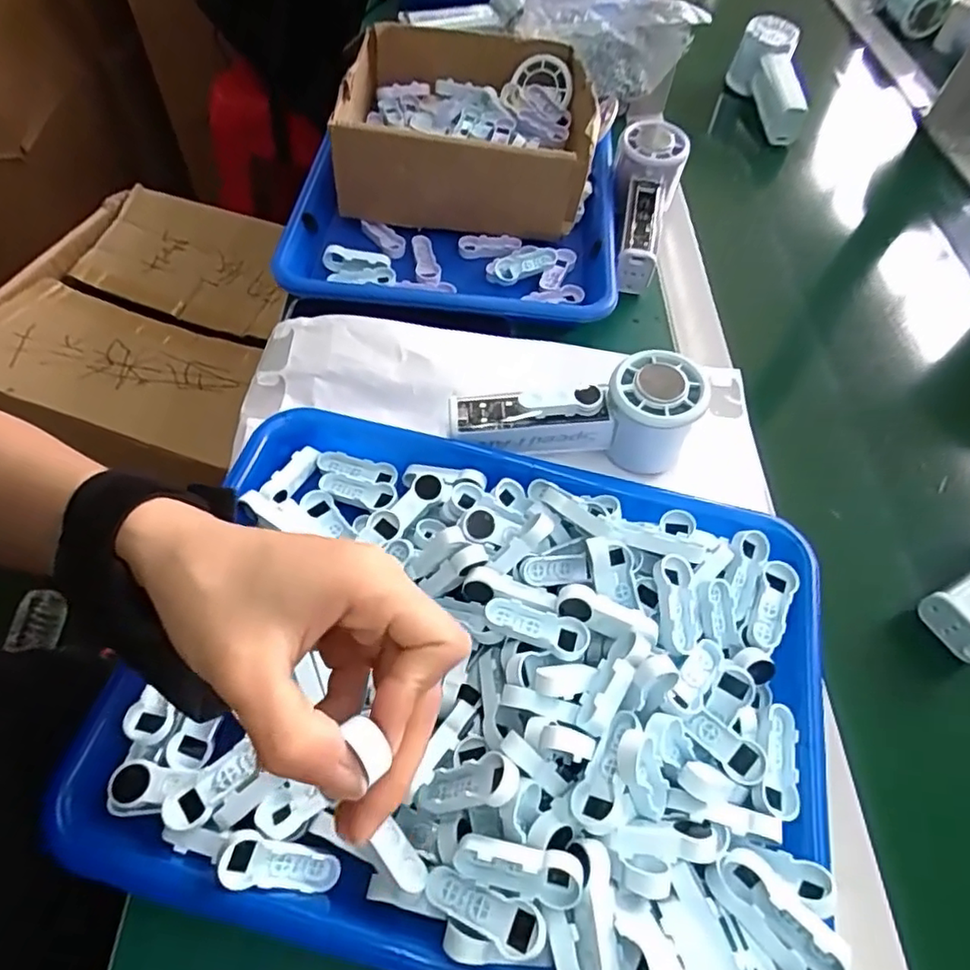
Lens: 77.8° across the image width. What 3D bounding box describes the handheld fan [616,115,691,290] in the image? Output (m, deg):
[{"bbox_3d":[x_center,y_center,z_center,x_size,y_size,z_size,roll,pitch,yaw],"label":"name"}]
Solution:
[{"bbox_3d":[0.126,-0.232,0.494,0.055,0.064,0.147,17,58,7],"label":"handheld fan"}]

